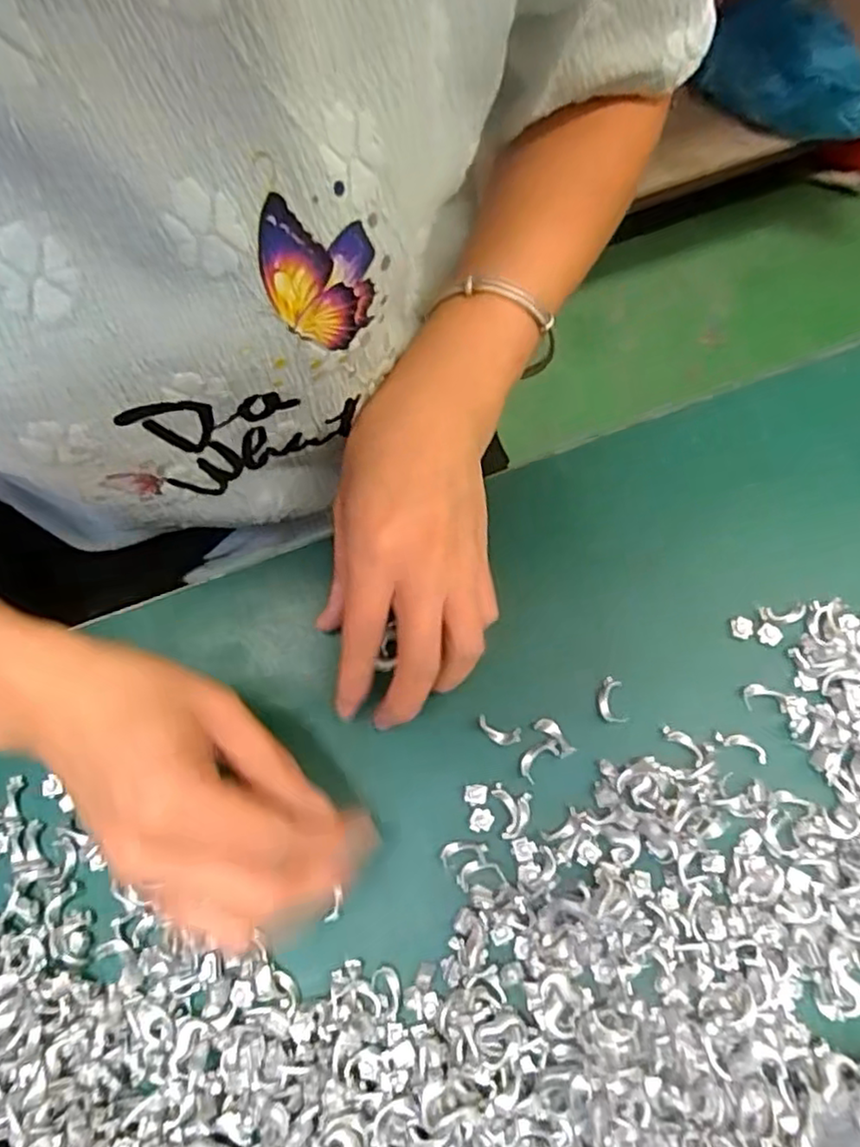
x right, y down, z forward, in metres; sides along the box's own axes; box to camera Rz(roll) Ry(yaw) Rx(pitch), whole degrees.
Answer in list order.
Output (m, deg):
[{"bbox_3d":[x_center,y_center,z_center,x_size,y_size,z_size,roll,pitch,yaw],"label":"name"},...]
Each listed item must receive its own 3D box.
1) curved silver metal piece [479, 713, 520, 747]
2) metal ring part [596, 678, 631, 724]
[{"bbox_3d":[0.030,0.068,0.289,0.019,0.004,0.009,17,76,9],"label":"curved silver metal piece"},{"bbox_3d":[0.079,0.055,0.291,0.011,0.004,0.019,-1,78,2],"label":"metal ring part"}]

